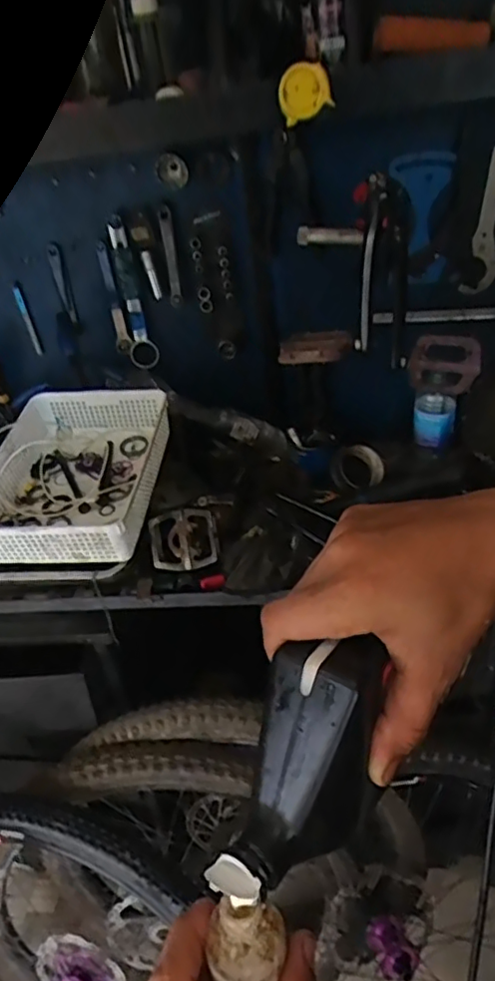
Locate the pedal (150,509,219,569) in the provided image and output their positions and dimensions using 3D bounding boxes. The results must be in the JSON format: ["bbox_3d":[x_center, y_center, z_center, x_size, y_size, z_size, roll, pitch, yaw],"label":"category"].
[{"bbox_3d":[-0.098,0.076,0.920,0.104,0.091,0.026,-10,1,4],"label":"pedal"}]

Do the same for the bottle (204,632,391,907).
[{"bbox_3d":[0.032,0.134,0.296,0.048,0.064,0.123,7,68,59],"label":"bottle"}]

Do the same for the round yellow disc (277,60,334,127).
[{"bbox_3d":[0.068,-0.469,0.700,0.062,0.056,0.027,-1,35,9],"label":"round yellow disc"}]

